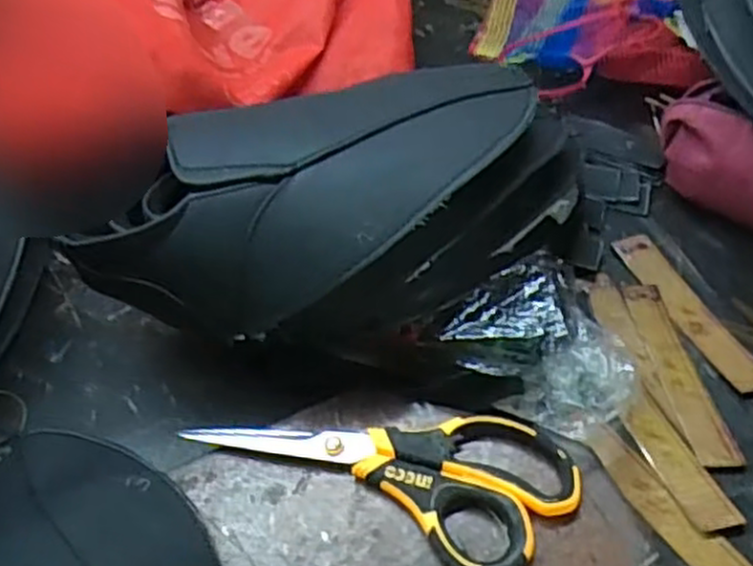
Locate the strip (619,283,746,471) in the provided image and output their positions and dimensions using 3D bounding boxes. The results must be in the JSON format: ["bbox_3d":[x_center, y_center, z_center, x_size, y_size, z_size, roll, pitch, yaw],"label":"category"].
[{"bbox_3d":[0.173,0.050,0.439,0.021,0.004,0.122,-12,50,1],"label":"strip"}]

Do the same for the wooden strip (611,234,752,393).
[{"bbox_3d":[0.191,0.016,0.465,0.026,0.006,0.123,-22,53,-11],"label":"wooden strip"}]

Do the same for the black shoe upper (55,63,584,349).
[{"bbox_3d":[-0.014,-0.034,0.421,0.280,0.115,0.128,-24,54,-13],"label":"black shoe upper"}]

